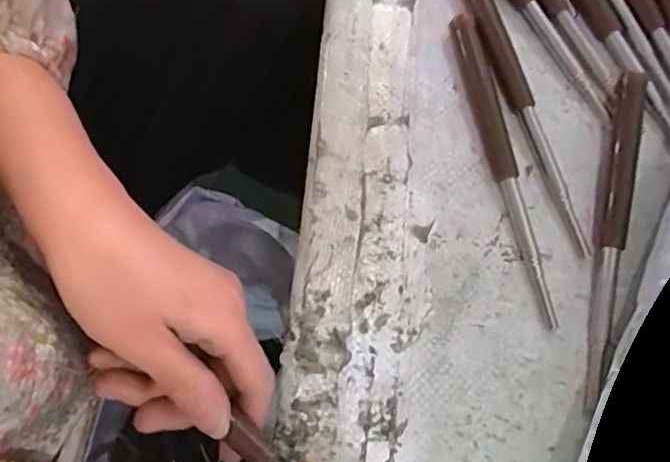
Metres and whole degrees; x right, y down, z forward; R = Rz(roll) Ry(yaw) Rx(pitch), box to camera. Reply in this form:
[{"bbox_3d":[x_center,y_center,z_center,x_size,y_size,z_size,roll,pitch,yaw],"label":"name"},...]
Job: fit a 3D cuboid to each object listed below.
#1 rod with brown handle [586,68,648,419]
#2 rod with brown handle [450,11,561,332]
[{"bbox_3d":[0.147,0.000,0.300,0.015,0.009,0.183,15,73,1],"label":"rod with brown handle"},{"bbox_3d":[0.092,-0.036,0.302,0.014,0.017,0.170,-12,75,-7],"label":"rod with brown handle"}]

